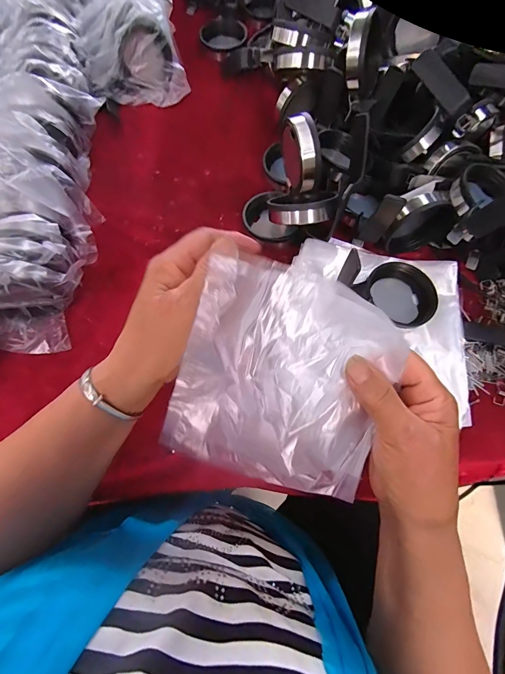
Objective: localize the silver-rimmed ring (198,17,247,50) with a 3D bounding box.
[{"bbox_3d":[-0.045,-0.467,0.509,0.069,0.022,0.042,-10,68,-5],"label":"silver-rimmed ring"}]

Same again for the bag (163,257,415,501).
[{"bbox_3d":[0.022,0.032,0.232,0.139,0.028,0.151,16,98,-2],"label":"bag"}]

